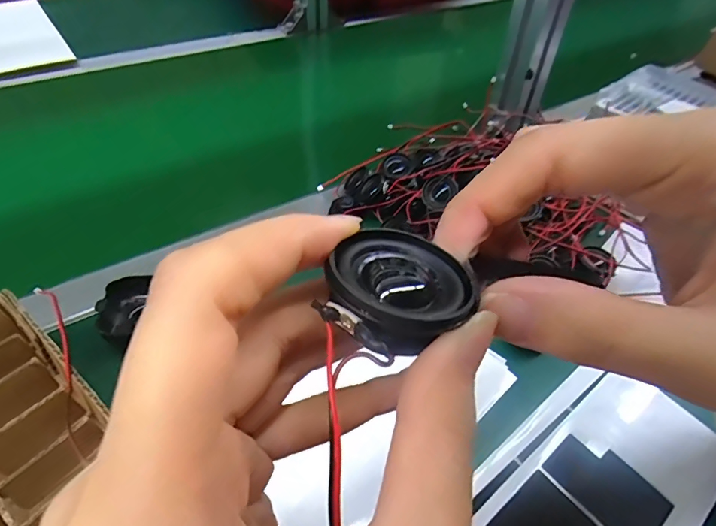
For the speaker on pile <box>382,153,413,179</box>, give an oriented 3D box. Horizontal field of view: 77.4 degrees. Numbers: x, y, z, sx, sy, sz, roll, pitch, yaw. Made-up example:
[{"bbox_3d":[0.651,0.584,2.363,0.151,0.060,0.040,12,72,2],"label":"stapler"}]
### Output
[{"bbox_3d":[0.036,-0.090,0.415,0.030,0.010,0.024,-31,73,-8],"label":"speaker on pile"}]

